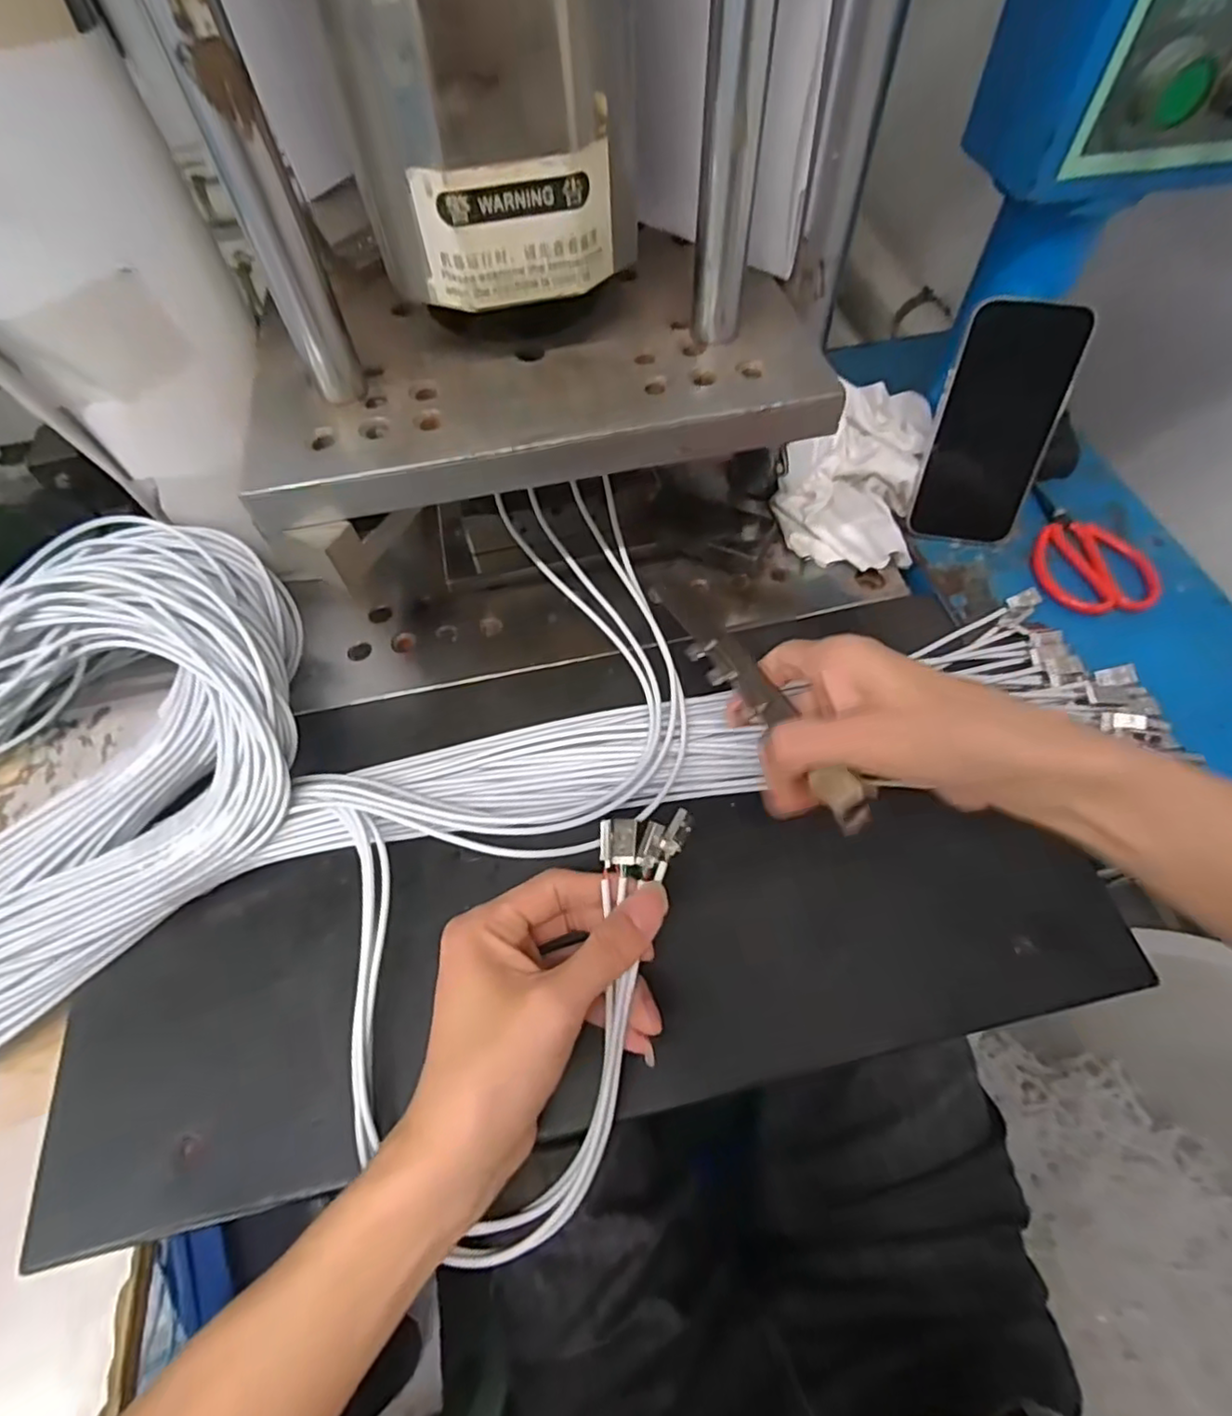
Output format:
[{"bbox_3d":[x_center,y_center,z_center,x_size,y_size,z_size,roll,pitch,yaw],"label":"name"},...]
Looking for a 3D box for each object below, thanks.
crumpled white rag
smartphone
[{"bbox_3d":[0.171,-0.177,0.472,0.096,0.061,0.146,10,61,7],"label":"crumpled white rag"},{"bbox_3d":[0.254,-0.186,0.430,0.075,0.145,0.011,6,35,6],"label":"smartphone"}]

